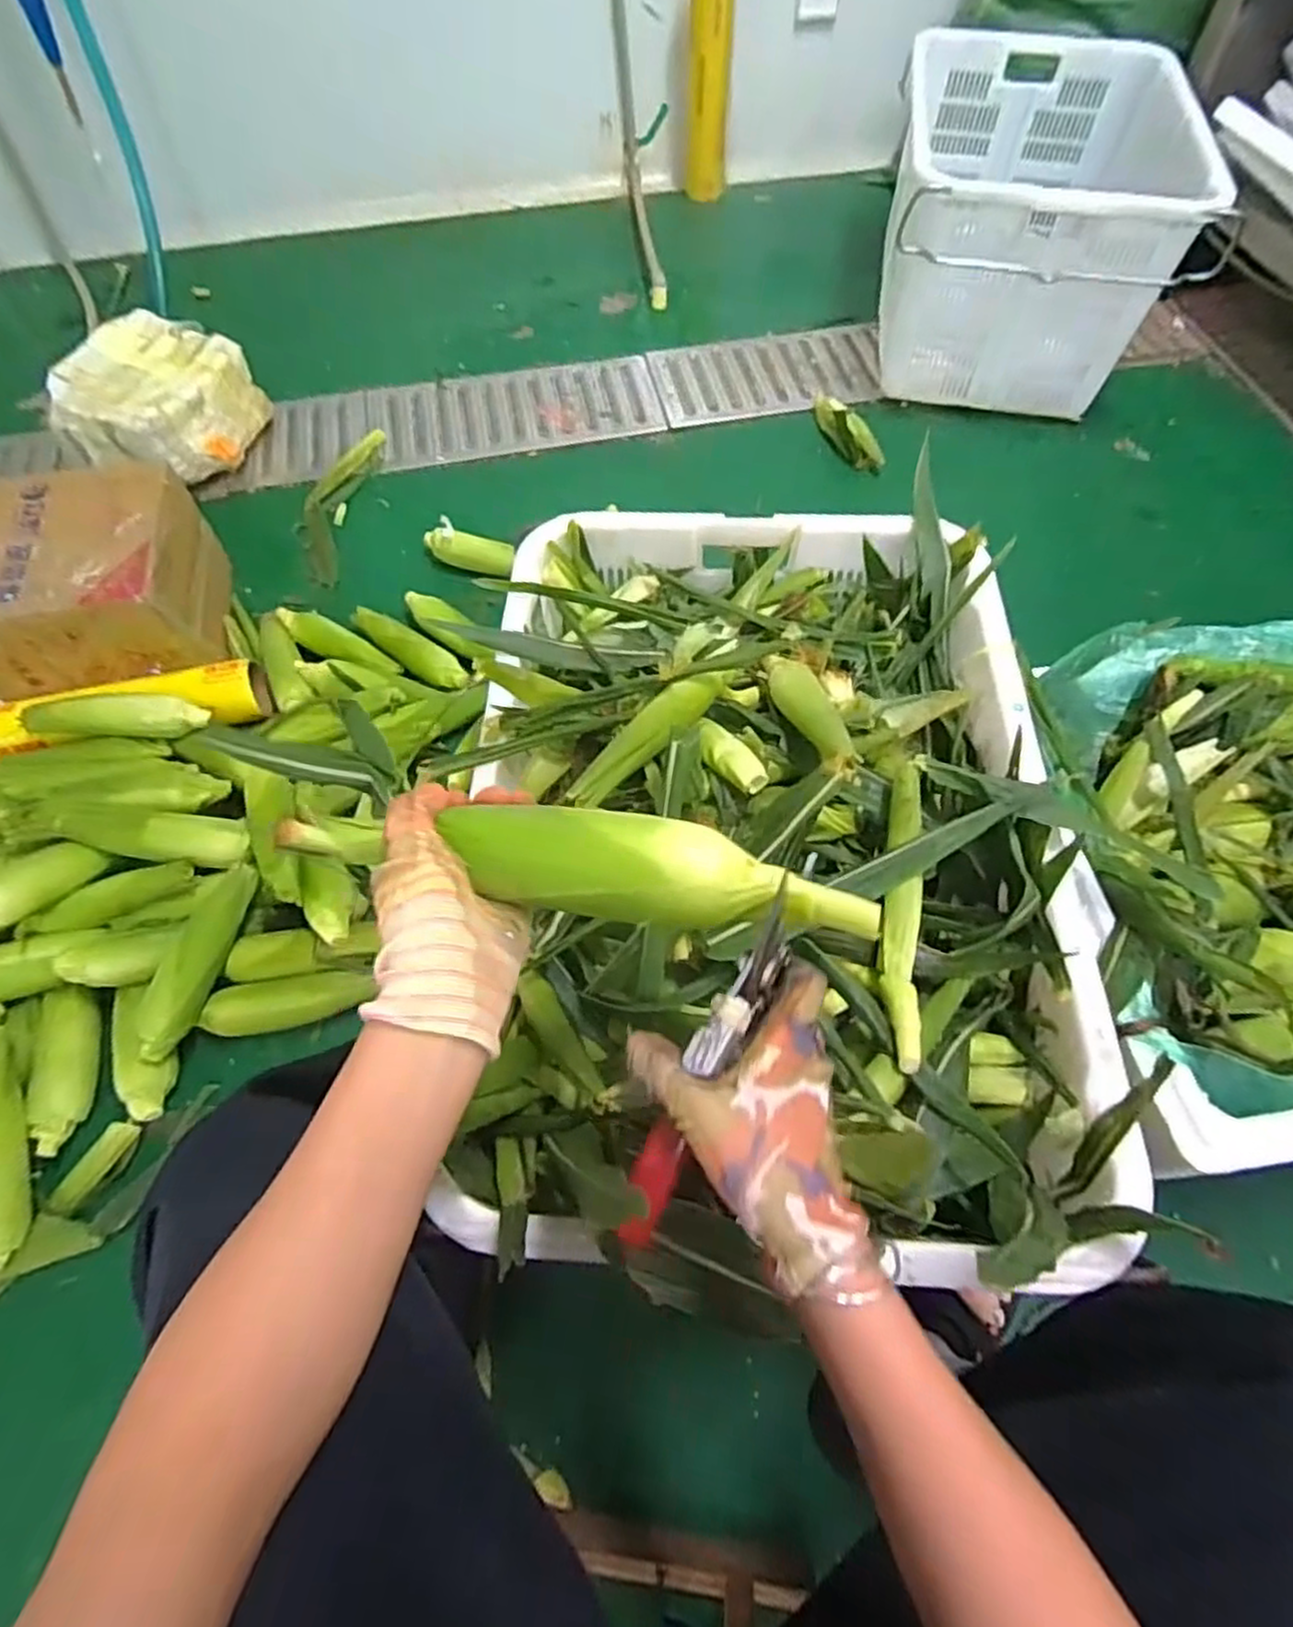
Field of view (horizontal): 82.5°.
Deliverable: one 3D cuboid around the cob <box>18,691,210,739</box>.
[{"bbox_3d":[-0.687,-0.130,0.951,0.208,0.067,0.052,-2,60,0],"label":"cob"}]

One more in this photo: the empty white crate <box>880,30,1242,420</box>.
[{"bbox_3d":[0.676,-1.094,1.378,0.465,0.350,0.658,6,60,4],"label":"empty white crate"}]

